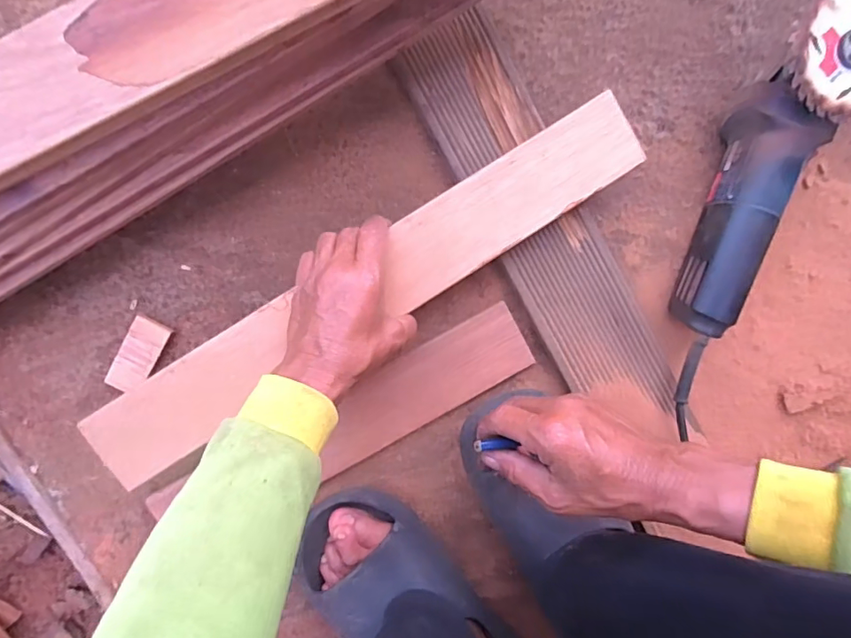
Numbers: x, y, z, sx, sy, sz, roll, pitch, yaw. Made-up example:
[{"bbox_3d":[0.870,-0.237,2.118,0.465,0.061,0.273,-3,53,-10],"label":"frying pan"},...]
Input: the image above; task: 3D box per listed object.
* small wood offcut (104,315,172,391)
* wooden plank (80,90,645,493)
[{"bbox_3d":[-0.246,0.031,0.442,0.031,0.014,0.064,28,92,-7],"label":"small wood offcut"},{"bbox_3d":[-0.039,-0.026,0.399,0.476,0.011,0.068,-32,97,-4],"label":"wooden plank"}]

